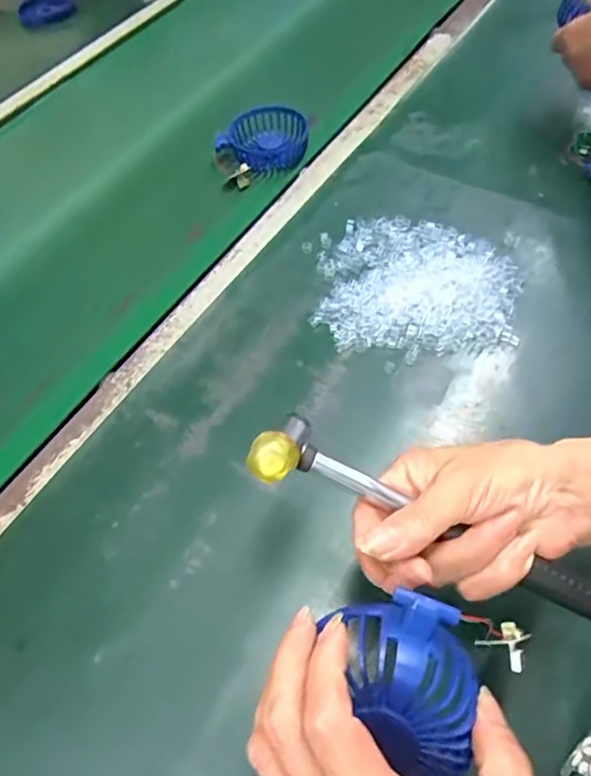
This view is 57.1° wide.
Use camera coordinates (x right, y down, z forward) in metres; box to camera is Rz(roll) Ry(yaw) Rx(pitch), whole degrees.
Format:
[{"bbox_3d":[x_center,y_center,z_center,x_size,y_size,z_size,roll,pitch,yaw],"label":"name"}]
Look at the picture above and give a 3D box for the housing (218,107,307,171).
[{"bbox_3d":[-0.028,-0.284,0.623,0.093,0.027,0.088,-2,57,3],"label":"housing"}]

